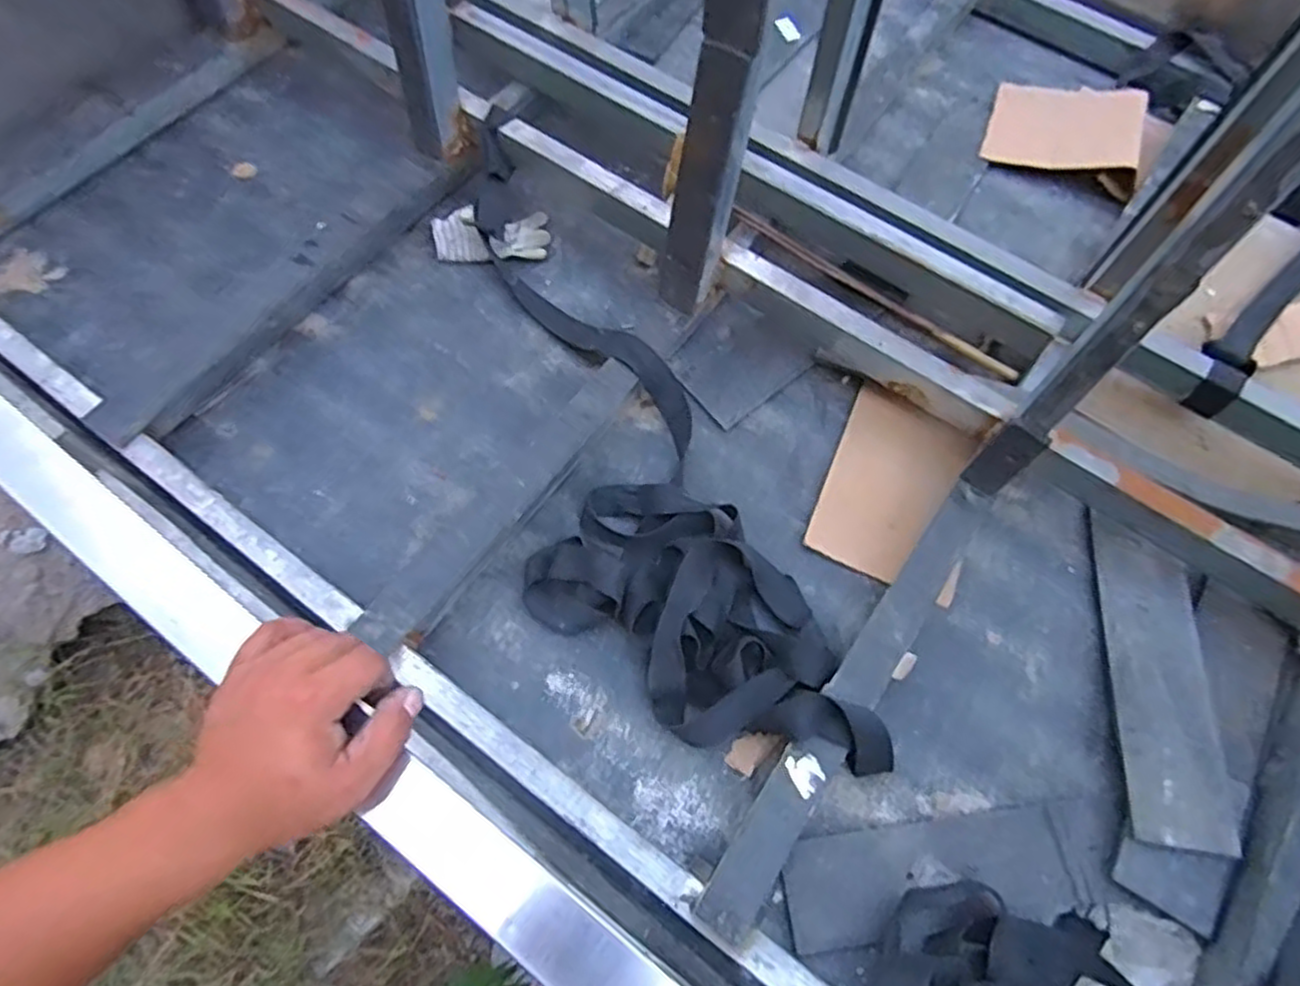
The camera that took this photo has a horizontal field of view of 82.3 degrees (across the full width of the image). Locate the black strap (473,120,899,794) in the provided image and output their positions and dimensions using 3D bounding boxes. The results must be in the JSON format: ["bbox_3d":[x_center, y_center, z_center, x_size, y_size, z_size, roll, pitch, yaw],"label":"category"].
[{"bbox_3d":[-0.077,-0.055,0.922,0.284,0.082,0.955,-27,70,-12],"label":"black strap"}]

